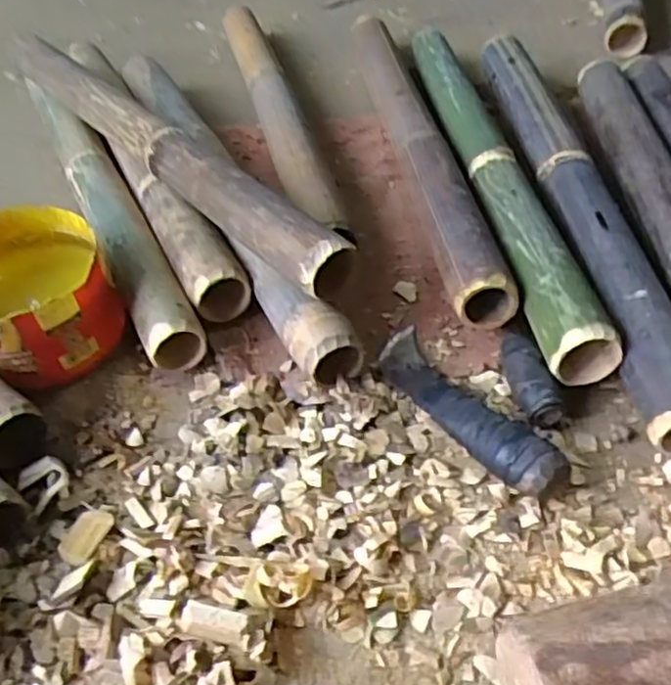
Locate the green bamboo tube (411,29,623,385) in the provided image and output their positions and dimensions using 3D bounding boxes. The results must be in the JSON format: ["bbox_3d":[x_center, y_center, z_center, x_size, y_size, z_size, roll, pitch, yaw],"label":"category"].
[{"bbox_3d":[0.175,-0.218,0.788,0.066,0.056,0.645,-6,47,-2],"label":"green bamboo tube"}]

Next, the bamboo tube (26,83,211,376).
[{"bbox_3d":[-0.268,-0.170,0.795,0.055,0.054,0.576,-22,50,-17],"label":"bamboo tube"}]

